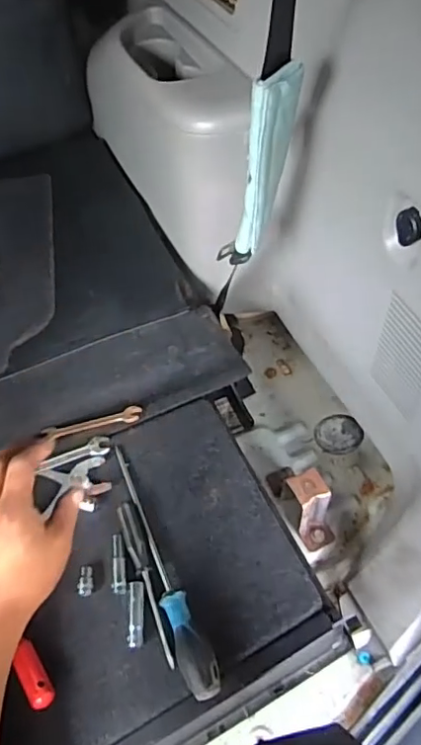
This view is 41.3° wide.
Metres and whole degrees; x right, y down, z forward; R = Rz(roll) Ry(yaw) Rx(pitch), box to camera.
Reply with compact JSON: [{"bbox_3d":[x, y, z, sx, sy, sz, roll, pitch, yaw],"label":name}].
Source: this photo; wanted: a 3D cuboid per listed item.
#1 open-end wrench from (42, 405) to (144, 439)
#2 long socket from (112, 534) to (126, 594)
[{"bbox_3d":[-0.157,0.069,0.746,0.131,0.007,0.027,-16,41,-1],"label":"open-end wrench"},{"bbox_3d":[-0.103,0.214,0.629,0.016,0.011,0.062,-5,55,-1],"label":"long socket"}]

